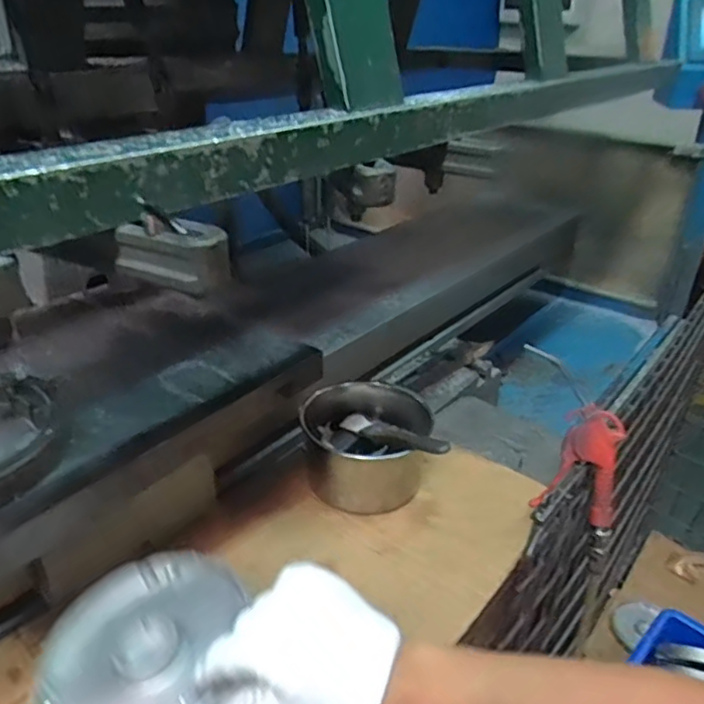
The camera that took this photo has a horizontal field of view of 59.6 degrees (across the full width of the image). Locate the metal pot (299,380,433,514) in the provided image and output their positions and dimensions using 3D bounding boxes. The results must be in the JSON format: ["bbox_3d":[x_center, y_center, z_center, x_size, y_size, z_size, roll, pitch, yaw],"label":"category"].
[{"bbox_3d":[0.016,0.103,0.714,0.134,0.090,0.134,2,29,-1],"label":"metal pot"}]

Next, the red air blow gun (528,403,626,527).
[{"bbox_3d":[0.240,0.120,0.643,0.084,0.120,0.047,8,30,10],"label":"red air blow gun"}]

